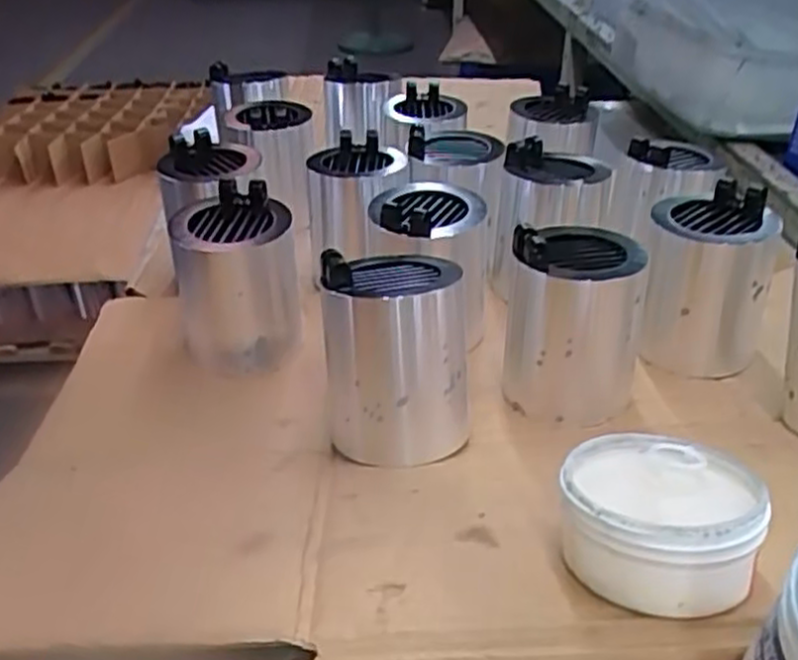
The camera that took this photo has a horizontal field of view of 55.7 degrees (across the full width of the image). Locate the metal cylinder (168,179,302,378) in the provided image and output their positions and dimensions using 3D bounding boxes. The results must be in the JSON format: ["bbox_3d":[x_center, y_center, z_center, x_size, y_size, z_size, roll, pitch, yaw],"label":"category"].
[{"bbox_3d":[-0.121,-0.031,0.567,0.084,0.126,0.102,-11,36,-16],"label":"metal cylinder"}]

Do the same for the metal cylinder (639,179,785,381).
[{"bbox_3d":[0.221,-0.035,0.554,0.084,0.114,0.085,9,35,13],"label":"metal cylinder"}]

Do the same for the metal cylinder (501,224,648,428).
[{"bbox_3d":[0.115,-0.013,0.507,0.087,0.103,0.095,2,34,3],"label":"metal cylinder"}]

